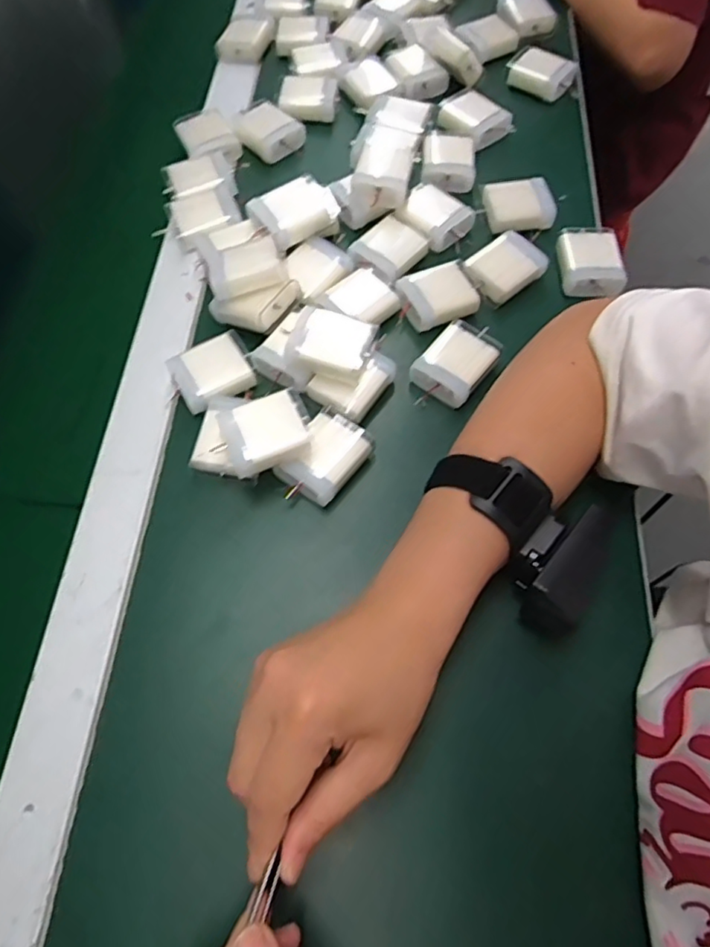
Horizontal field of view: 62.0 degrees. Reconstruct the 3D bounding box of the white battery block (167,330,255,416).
[{"bbox_3d":[-0.093,-0.066,0.391,0.050,0.014,0.045,-26,68,-12],"label":"white battery block"}]

